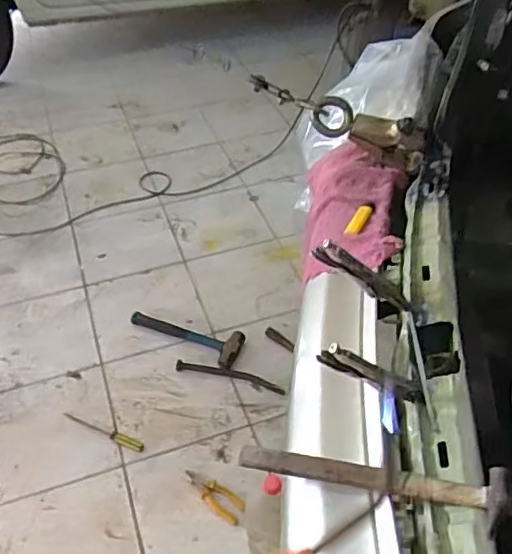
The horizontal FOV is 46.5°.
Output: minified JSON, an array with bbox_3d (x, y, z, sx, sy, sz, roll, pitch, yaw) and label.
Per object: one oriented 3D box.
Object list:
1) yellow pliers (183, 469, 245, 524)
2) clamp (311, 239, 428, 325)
[{"bbox_3d":[-0.093,0.467,1.281,0.158,0.018,0.059,31,52,27],"label":"yellow pliers"},{"bbox_3d":[0.146,0.008,0.751,0.182,0.047,0.029,33,43,-16],"label":"clamp"}]

